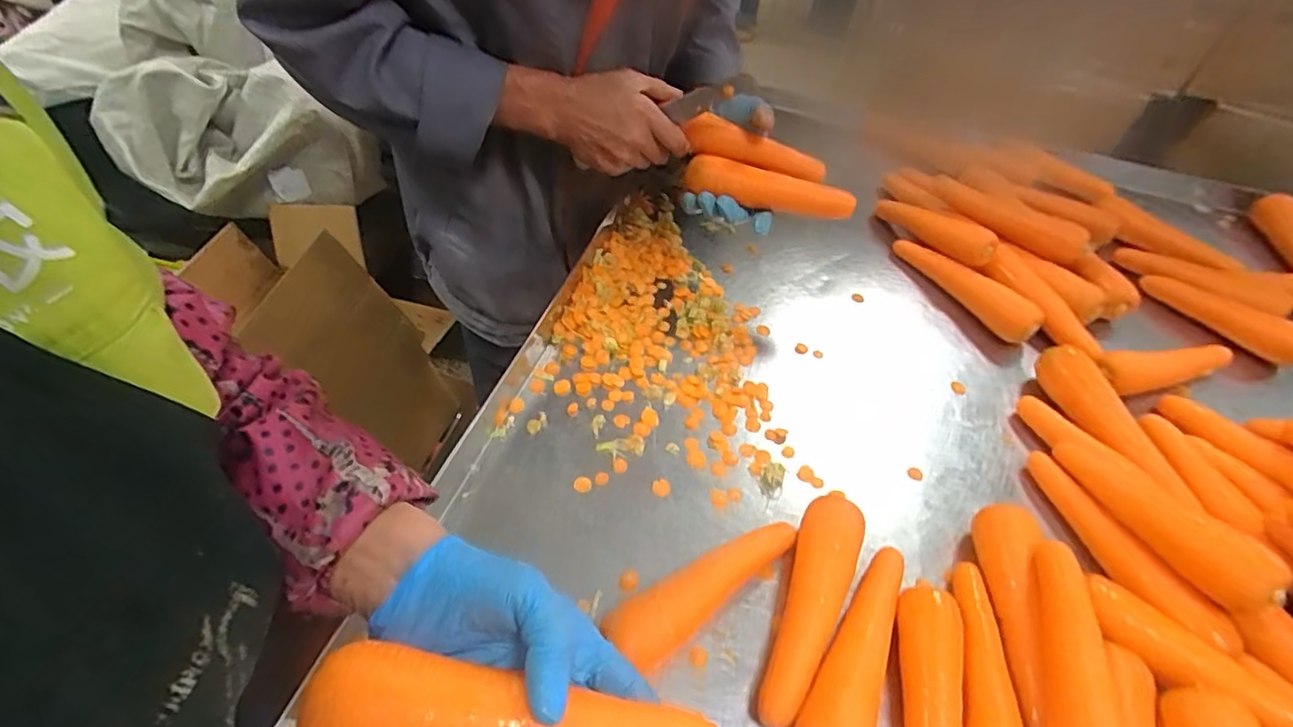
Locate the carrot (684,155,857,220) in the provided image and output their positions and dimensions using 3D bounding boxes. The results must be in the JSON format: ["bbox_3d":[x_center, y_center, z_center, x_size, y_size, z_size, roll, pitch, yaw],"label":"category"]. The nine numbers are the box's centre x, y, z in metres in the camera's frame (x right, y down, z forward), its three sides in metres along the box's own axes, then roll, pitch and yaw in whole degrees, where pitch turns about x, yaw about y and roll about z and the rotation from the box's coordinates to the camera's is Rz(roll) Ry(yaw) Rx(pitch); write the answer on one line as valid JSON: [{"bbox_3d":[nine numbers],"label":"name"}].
[{"bbox_3d":[0.131,-0.188,0.643,0.178,0.032,0.033,17,50,9],"label":"carrot"}]

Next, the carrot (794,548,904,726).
[{"bbox_3d":[0.148,0.214,0.426,0.053,0.041,0.180,23,51,14],"label":"carrot"}]

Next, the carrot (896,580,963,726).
[{"bbox_3d":[0.194,0.249,0.412,0.040,0.034,0.183,15,49,7],"label":"carrot"}]

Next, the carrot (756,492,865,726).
[{"bbox_3d":[0.123,0.179,0.451,0.043,0.048,0.185,20,50,11],"label":"carrot"}]

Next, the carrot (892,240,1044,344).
[{"bbox_3d":[0.386,-0.097,0.735,0.041,0.035,0.191,-31,59,-28],"label":"carrot"}]

